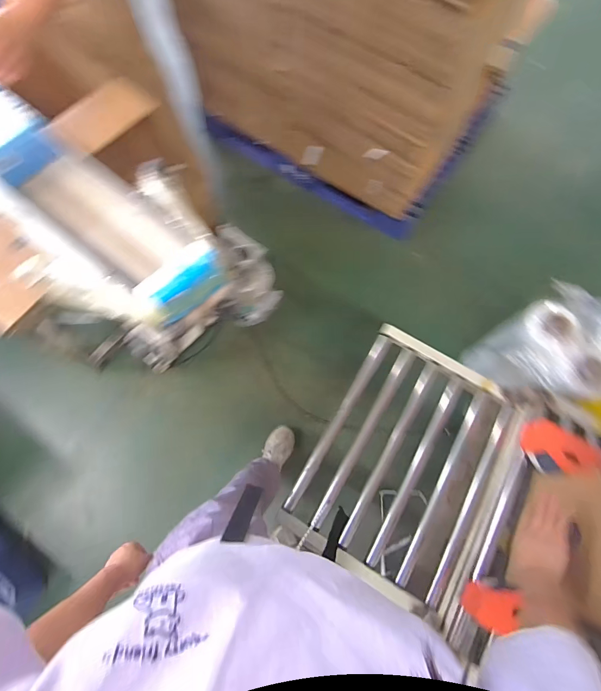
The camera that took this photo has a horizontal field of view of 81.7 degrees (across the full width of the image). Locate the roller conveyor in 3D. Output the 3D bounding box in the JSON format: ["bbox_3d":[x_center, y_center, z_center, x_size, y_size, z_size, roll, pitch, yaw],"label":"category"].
[{"bbox_3d":[0.289,0.296,0.860,0.467,0.102,0.581,30,73,9],"label":"roller conveyor"}]

